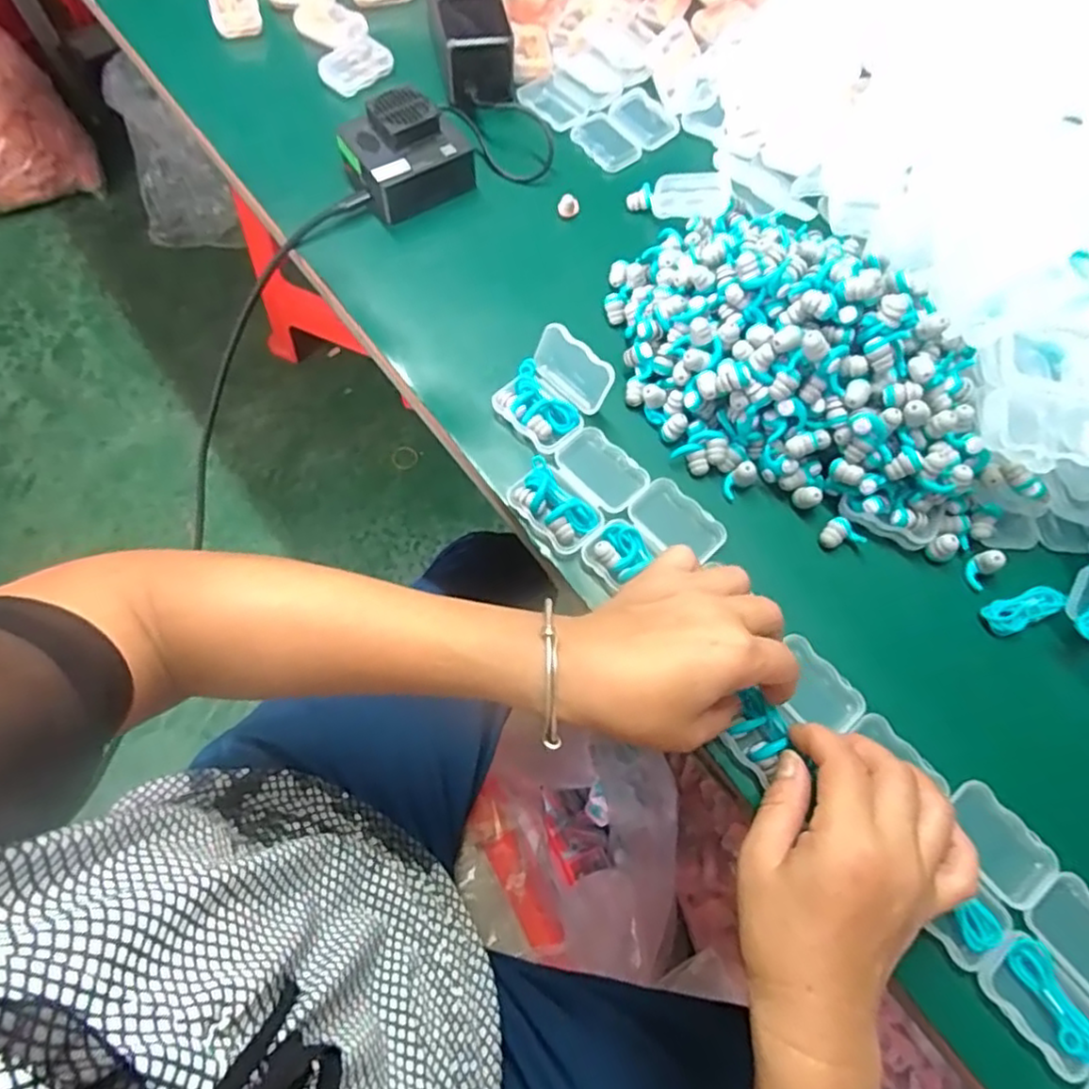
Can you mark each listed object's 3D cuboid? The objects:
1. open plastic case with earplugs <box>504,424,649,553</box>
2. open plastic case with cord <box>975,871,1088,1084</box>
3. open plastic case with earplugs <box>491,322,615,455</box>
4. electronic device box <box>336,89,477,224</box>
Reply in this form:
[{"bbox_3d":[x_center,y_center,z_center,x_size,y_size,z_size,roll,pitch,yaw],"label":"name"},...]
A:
[{"bbox_3d":[0.022,-0.035,0.400,0.075,0.018,0.055,-41,75,-18],"label":"open plastic case with earplugs"},{"bbox_3d":[0.252,0.204,0.315,0.076,0.015,0.057,-33,73,-15],"label":"open plastic case with cord"},{"bbox_3d":[0.005,-0.095,0.412,0.054,0.035,0.058,43,71,13],"label":"open plastic case with earplugs"},{"bbox_3d":[-0.100,-0.284,0.480,0.083,0.050,0.066,-27,72,-14],"label":"electronic device box"}]

